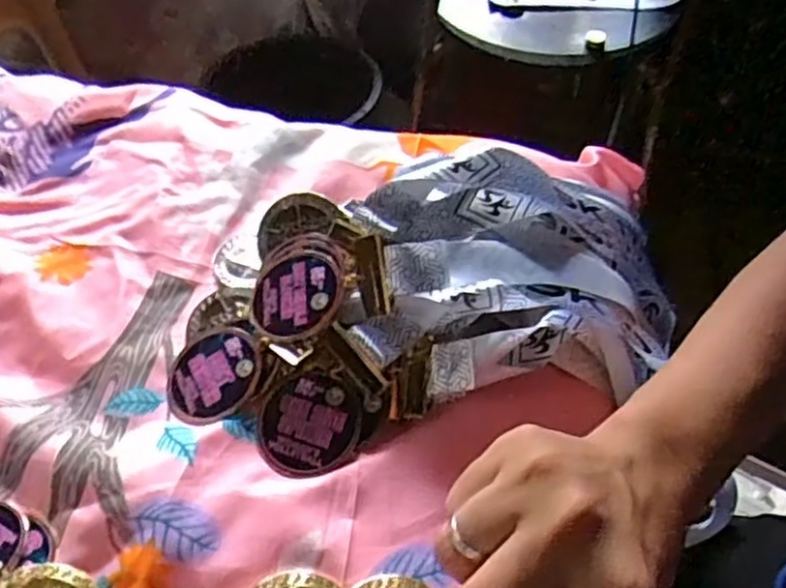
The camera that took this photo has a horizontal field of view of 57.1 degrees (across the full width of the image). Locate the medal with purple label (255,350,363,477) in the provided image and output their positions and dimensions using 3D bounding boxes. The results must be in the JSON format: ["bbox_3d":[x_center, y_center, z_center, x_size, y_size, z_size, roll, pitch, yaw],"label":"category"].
[{"bbox_3d":[-0.040,0.061,0.347,0.054,0.004,0.049,-32,68,-9],"label":"medal with purple label"}]

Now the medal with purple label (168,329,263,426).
[{"bbox_3d":[-0.090,0.041,0.365,0.050,0.004,0.049,-5,58,15],"label":"medal with purple label"}]

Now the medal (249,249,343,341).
[{"bbox_3d":[-0.051,0.000,0.371,0.048,0.006,0.050,-7,61,14],"label":"medal"}]

